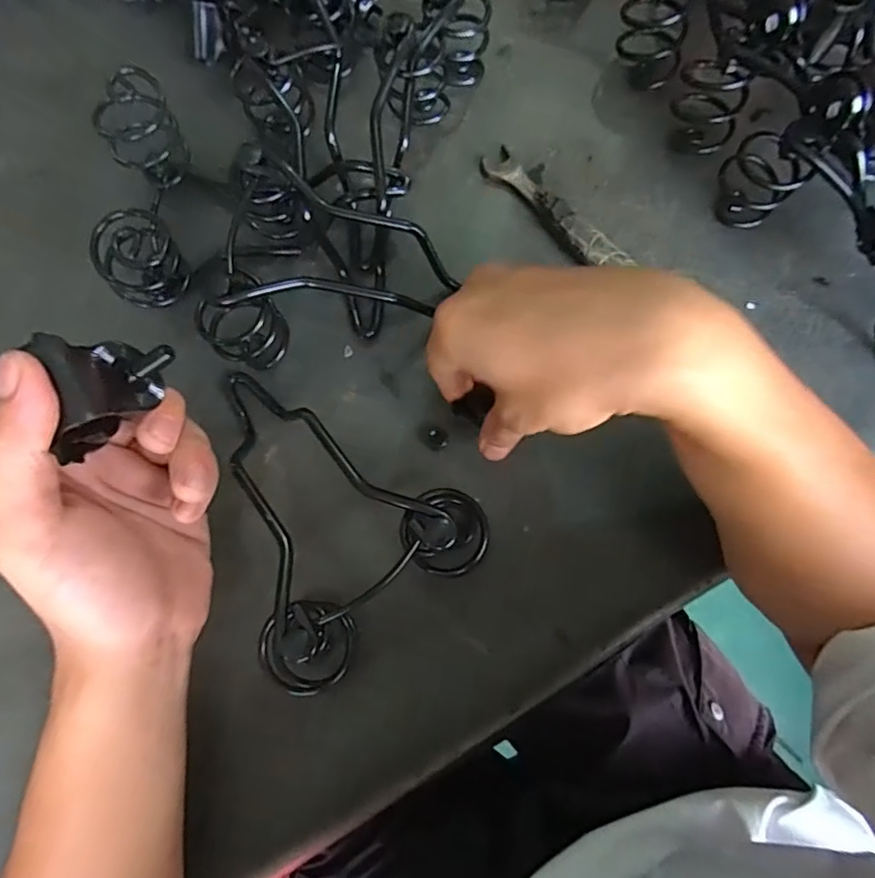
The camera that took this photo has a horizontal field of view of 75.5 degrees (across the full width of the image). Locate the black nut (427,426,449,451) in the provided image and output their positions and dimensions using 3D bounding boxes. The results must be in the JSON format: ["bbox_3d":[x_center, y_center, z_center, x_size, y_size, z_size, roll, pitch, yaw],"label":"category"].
[{"bbox_3d":[0.000,-0.001,0.344,0.012,0.006,0.014,-12,80,-3],"label":"black nut"}]

